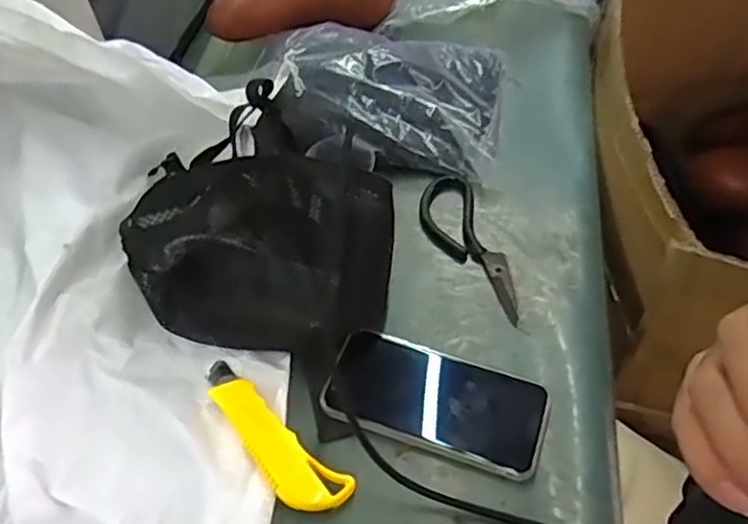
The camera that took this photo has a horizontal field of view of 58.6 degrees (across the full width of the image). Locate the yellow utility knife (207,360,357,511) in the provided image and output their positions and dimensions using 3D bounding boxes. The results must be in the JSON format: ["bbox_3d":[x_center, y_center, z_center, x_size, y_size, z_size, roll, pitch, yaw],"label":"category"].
[{"bbox_3d":[-0.081,0.126,0.487,0.149,0.012,0.041,36,60,26],"label":"yellow utility knife"}]

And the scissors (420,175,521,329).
[{"bbox_3d":[0.080,-0.020,0.592,0.057,0.019,0.167,-12,52,-8],"label":"scissors"}]

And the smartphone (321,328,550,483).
[{"bbox_3d":[0.047,0.103,0.504,0.164,0.009,0.078,16,53,14],"label":"smartphone"}]

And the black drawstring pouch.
[{"bbox_3d":[-0.099,-0.005,0.532,0.218,0.104,0.164,17,53,15],"label":"black drawstring pouch"}]

